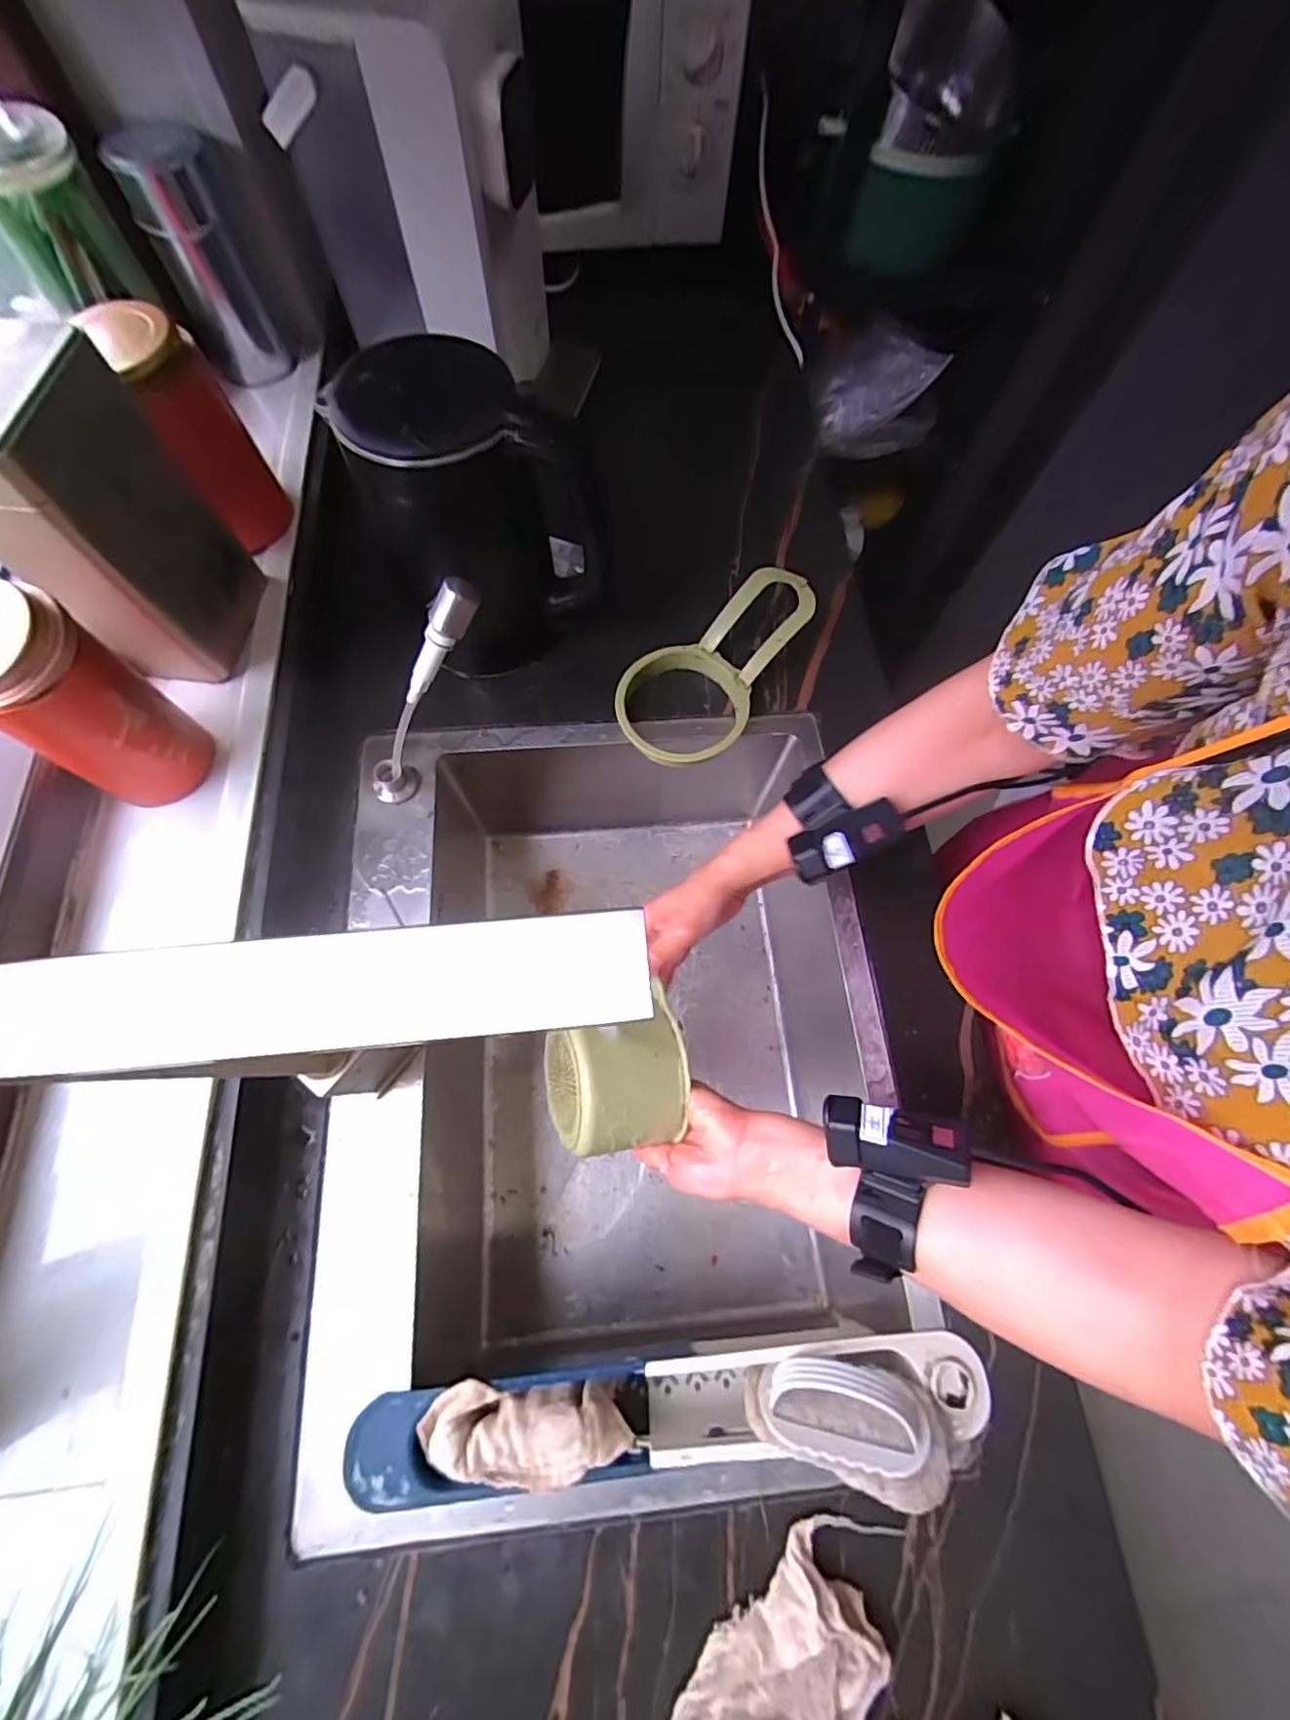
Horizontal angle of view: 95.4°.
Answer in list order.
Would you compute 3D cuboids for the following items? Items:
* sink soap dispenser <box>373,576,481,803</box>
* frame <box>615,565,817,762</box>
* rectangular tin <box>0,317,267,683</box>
[{"bbox_3d":[-0.180,-0.122,0.473,0.033,0.231,0.029,-10,66,-39],"label":"sink soap dispenser"},{"bbox_3d":[0.064,-0.195,0.573,0.123,0.069,0.225,31,71,9],"label":"frame"},{"bbox_3d":[-0.398,-0.253,0.440,0.082,0.203,0.126,1,69,-2],"label":"rectangular tin"}]

